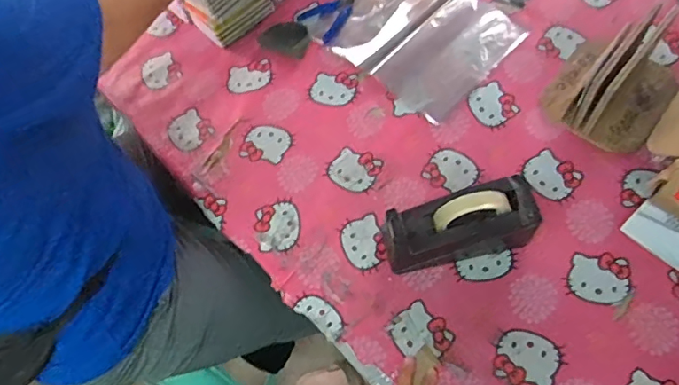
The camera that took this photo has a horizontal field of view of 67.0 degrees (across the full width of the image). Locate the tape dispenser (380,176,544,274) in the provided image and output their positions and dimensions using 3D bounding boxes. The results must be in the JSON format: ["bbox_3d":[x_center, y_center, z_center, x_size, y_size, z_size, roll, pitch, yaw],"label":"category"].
[{"bbox_3d":[0.166,0.046,0.706,0.205,0.113,0.077,-14,64,0],"label":"tape dispenser"}]

